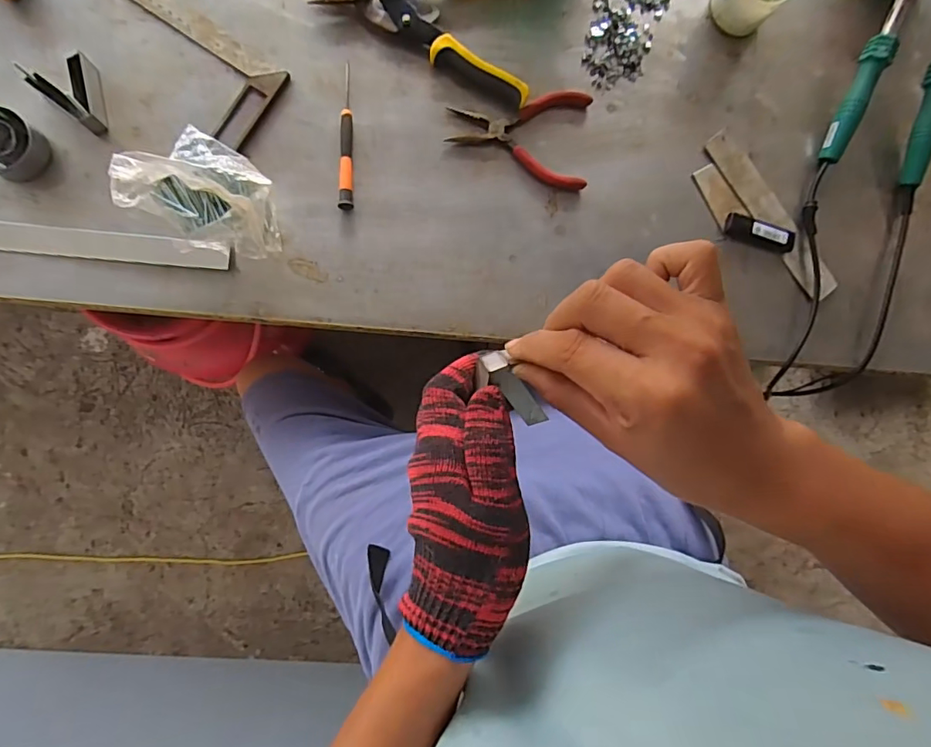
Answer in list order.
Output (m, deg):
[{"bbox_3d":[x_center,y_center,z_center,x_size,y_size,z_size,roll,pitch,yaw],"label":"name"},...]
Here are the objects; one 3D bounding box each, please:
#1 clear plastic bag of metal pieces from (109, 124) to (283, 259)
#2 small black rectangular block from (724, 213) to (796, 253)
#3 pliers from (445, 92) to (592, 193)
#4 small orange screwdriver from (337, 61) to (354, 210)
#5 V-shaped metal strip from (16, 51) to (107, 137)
[{"bbox_3d":[-0.227,-0.157,0.454,0.132,0.077,0.097,35,85,-5],"label":"clear plastic bag of metal pieces"},{"bbox_3d":[0.325,-0.154,0.556,0.079,0.016,0.028,14,87,-7],"label":"small black rectangular block"},{"bbox_3d":[0.057,-0.246,0.521,0.142,0.012,0.098,4,88,-7],"label":"pliers"},{"bbox_3d":[-0.117,-0.232,0.498,0.014,0.009,0.140,-1,89,-7],"label":"small orange screwdriver"},{"bbox_3d":[-0.349,-0.252,0.458,0.049,0.034,0.061,-39,94,-6],"label":"V-shaped metal strip"}]

